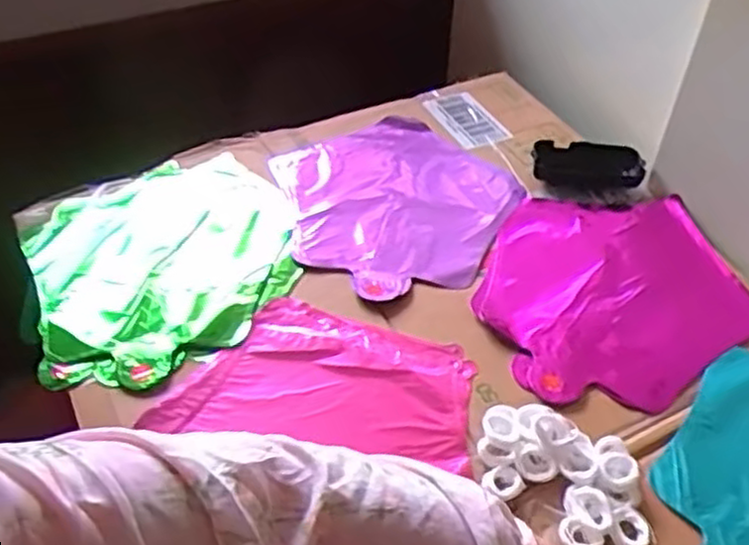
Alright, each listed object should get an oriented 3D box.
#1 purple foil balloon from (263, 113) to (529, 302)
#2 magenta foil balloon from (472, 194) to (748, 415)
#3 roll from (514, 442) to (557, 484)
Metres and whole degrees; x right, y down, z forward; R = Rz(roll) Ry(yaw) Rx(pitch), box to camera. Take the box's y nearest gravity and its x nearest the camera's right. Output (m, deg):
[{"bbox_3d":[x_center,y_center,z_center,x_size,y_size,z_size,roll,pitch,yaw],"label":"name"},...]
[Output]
[{"bbox_3d":[0.027,-0.075,0.737,0.225,0.006,0.245,1,46,-1],"label":"purple foil balloon"},{"bbox_3d":[0.202,0.011,0.659,0.254,0.005,0.221,-28,53,-25],"label":"magenta foil balloon"},{"bbox_3d":[0.112,0.134,0.524,0.023,0.014,0.028,-34,56,-30],"label":"roll"}]

